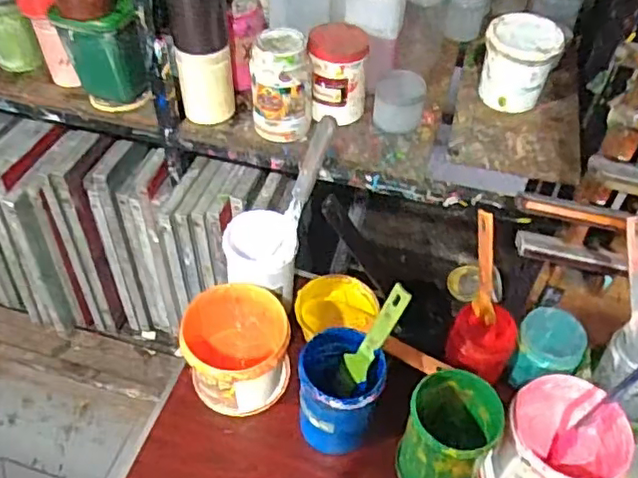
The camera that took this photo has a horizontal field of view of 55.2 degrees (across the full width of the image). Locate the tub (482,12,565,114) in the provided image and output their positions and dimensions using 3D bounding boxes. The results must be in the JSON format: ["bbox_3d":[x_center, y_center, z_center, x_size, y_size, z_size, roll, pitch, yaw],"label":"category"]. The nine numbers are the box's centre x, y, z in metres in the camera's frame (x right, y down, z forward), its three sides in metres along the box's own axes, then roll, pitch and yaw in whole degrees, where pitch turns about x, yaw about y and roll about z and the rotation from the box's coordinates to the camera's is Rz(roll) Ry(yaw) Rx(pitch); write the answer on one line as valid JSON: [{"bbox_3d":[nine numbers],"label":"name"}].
[{"bbox_3d":[0.355,-0.314,1.097,0.126,0.132,0.118,18,50,13],"label":"tub"}]

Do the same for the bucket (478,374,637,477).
[{"bbox_3d":[0.272,0.250,0.711,0.122,0.141,0.123,1,48,-1],"label":"bucket"}]

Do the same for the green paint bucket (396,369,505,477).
[{"bbox_3d":[0.148,0.228,0.700,0.098,0.135,0.103,1,48,-1],"label":"green paint bucket"}]

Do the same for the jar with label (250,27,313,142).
[{"bbox_3d":[-0.059,-0.251,0.999,0.099,0.155,0.091,1,48,-1],"label":"jar with label"}]

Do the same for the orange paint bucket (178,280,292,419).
[{"bbox_3d":[-0.102,0.150,0.786,0.125,0.137,0.123,1,48,-1],"label":"orange paint bucket"}]

